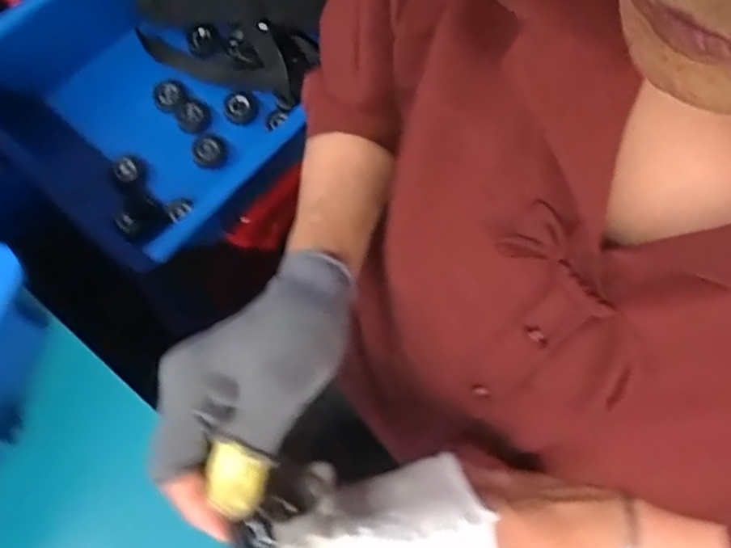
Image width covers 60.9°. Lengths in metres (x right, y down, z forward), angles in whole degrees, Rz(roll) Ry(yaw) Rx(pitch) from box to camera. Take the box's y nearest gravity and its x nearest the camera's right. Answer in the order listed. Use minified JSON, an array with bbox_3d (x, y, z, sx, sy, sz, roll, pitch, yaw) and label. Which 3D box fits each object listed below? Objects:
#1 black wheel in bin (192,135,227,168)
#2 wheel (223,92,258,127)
[{"bbox_3d":[-0.178,-0.140,0.708,0.036,0.012,0.043,-32,74,-12],"label":"black wheel in bin"},{"bbox_3d":[-0.146,-0.193,0.726,0.038,0.020,0.032,-12,71,-6],"label":"wheel"}]

